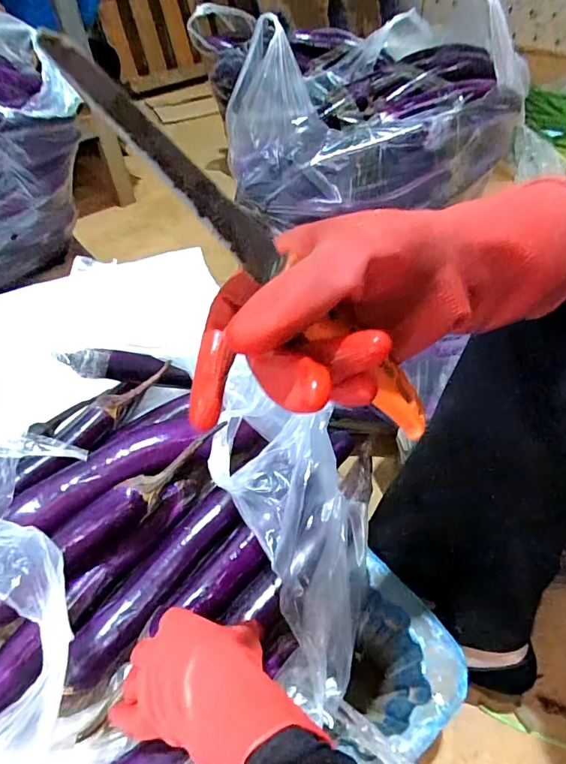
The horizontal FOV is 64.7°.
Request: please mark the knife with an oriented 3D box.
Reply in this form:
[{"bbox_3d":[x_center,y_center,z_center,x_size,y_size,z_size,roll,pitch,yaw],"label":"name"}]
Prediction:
[{"bbox_3d":[-0.001,-0.047,0.195,0.009,0.219,0.025,-24,34,41],"label":"knife"}]

